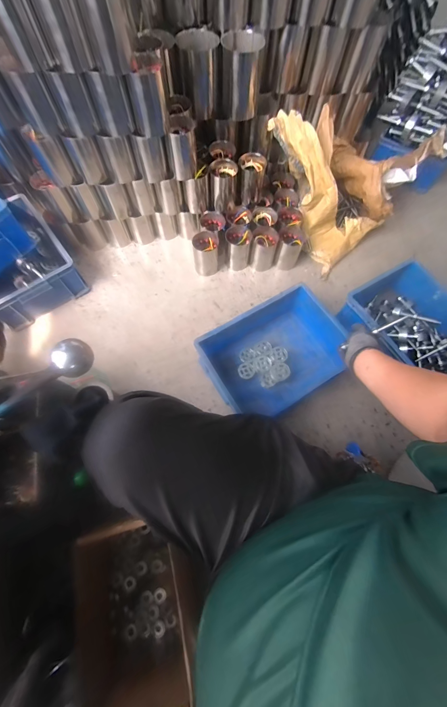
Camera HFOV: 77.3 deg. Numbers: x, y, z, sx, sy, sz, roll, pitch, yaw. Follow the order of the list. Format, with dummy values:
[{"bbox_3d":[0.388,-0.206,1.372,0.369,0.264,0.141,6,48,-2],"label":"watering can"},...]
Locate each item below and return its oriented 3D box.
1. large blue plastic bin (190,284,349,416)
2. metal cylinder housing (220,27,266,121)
[{"bbox_3d":[0.149,0.007,0.833,0.392,0.135,0.293,-31,72,-10],"label":"large blue plastic bin"},{"bbox_3d":[0.054,-0.819,0.823,0.113,0.163,0.107,2,69,2],"label":"metal cylinder housing"}]

